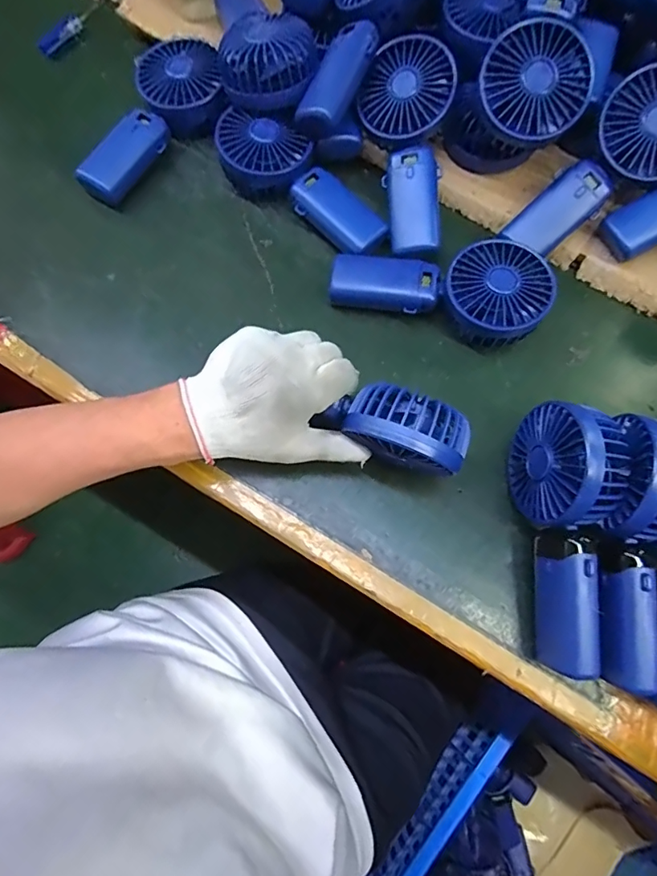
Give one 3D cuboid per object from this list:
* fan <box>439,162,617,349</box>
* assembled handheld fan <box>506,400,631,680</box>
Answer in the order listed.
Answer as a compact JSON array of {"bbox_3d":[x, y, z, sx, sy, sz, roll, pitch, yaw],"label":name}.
[{"bbox_3d":[0.170,-0.160,0.427,0.082,0.056,0.176,35,75,8],"label":"fan"},{"bbox_3d":[0.169,0.069,0.352,0.052,0.082,0.184,2,85,-2],"label":"assembled handheld fan"}]

